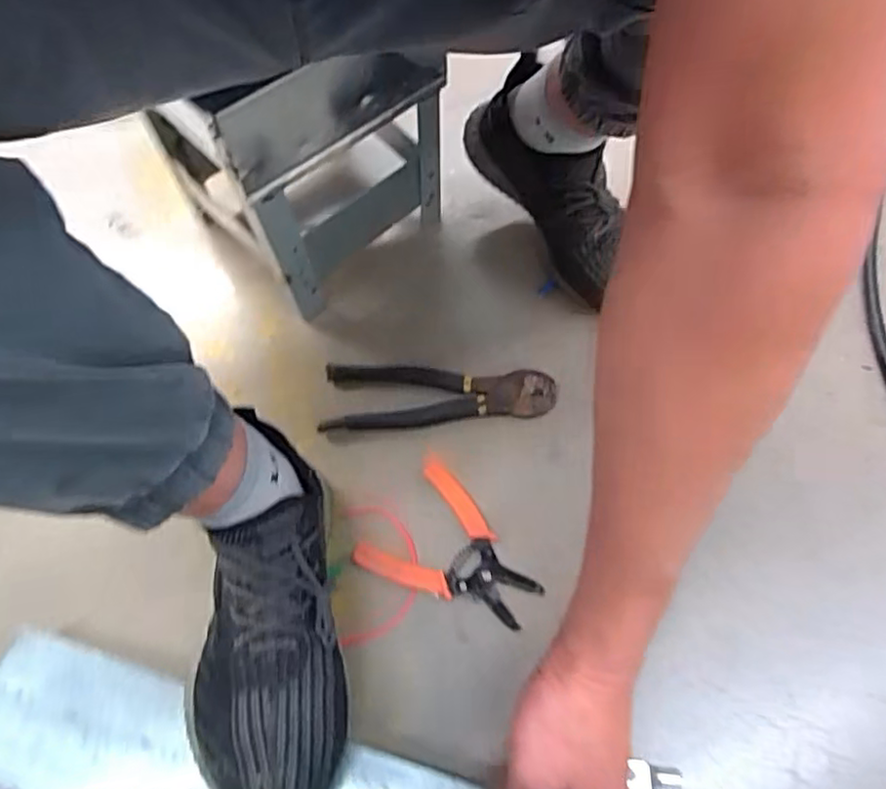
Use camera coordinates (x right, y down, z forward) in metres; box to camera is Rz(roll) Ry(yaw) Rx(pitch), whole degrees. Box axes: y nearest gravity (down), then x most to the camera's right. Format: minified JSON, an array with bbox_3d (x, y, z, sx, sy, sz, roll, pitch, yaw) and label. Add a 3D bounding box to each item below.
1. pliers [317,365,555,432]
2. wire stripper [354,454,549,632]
[{"bbox_3d":[-0.006,-0.005,0.618,0.217,0.013,0.075,-1,60,3],"label":"pliers"},{"bbox_3d":[0.014,0.129,0.540,0.144,0.019,0.113,30,66,19],"label":"wire stripper"}]

